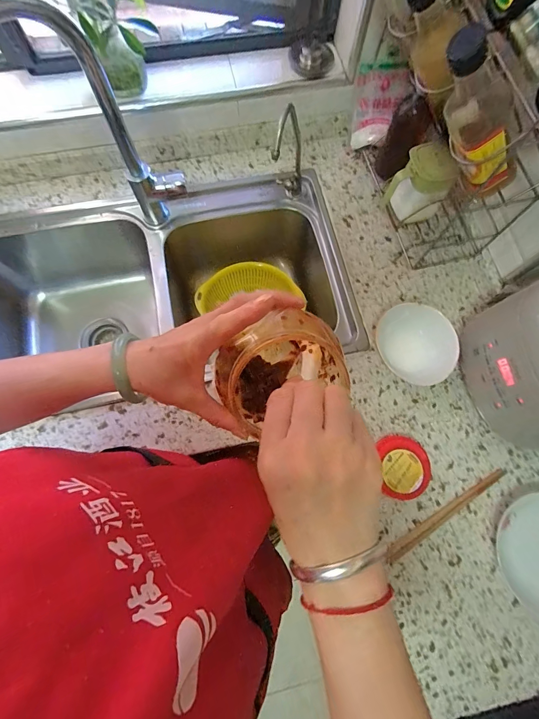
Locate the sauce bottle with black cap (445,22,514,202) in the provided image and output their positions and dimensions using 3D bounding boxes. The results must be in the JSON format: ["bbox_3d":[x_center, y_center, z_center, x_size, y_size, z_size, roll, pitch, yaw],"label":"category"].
[{"bbox_3d":[0.252,-0.270,0.399,0.064,0.259,0.066,-18,72,36],"label":"sauce bottle with black cap"}]

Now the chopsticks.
[{"bbox_3d":[0.281,0.240,0.526,0.238,0.010,0.019,-29,77,-9],"label":"chopsticks"}]

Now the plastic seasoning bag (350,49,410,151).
[{"bbox_3d":[0.203,-0.471,0.619,0.092,0.132,0.033,-7,46,1],"label":"plastic seasoning bag"}]

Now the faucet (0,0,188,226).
[{"bbox_3d":[-0.257,-0.292,0.480,0.239,0.354,0.064,-35,80,-10],"label":"faucet"}]

